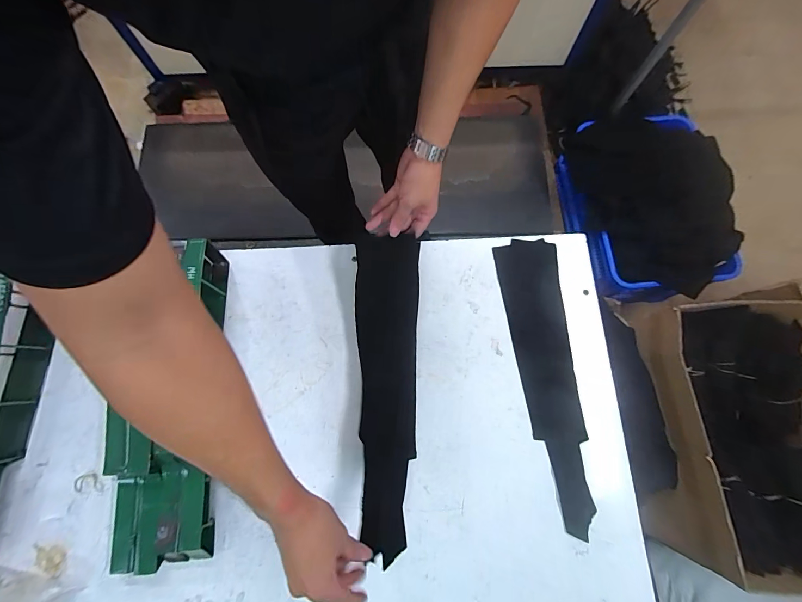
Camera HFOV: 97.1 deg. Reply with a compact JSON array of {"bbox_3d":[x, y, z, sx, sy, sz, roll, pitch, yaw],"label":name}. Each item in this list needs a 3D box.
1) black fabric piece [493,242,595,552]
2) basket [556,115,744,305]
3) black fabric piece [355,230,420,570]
[{"bbox_3d":[0.241,0.122,0.606,0.111,0.008,0.475,-2,75,-1],"label":"black fabric piece"},{"bbox_3d":[0.871,-0.389,1.332,0.508,0.333,0.810,0,75,0],"label":"basket"},{"bbox_3d":[-0.025,0.136,0.557,0.103,0.098,0.487,-1,78,0],"label":"black fabric piece"}]

